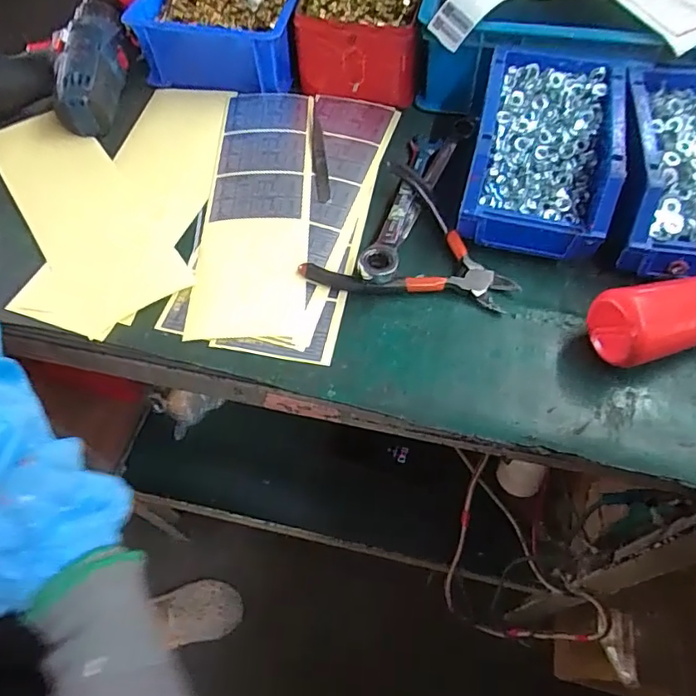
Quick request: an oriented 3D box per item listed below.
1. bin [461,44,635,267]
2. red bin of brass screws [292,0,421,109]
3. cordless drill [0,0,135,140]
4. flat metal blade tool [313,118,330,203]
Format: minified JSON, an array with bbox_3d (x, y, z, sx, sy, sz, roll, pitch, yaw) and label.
[{"bbox_3d":[0.149,-0.152,0.408,0.101,0.057,0.159,11,60,10],"label":"bin"},{"bbox_3d":[0.027,-0.352,0.539,0.113,0.071,0.236,8,59,8],"label":"red bin of brass screws"},{"bbox_3d":[-0.308,-0.275,0.510,0.194,0.050,0.162,-3,59,1],"label":"cordless drill"},{"bbox_3d":[-0.024,-0.164,0.464,0.011,0.005,0.107,-5,59,0],"label":"flat metal blade tool"}]

